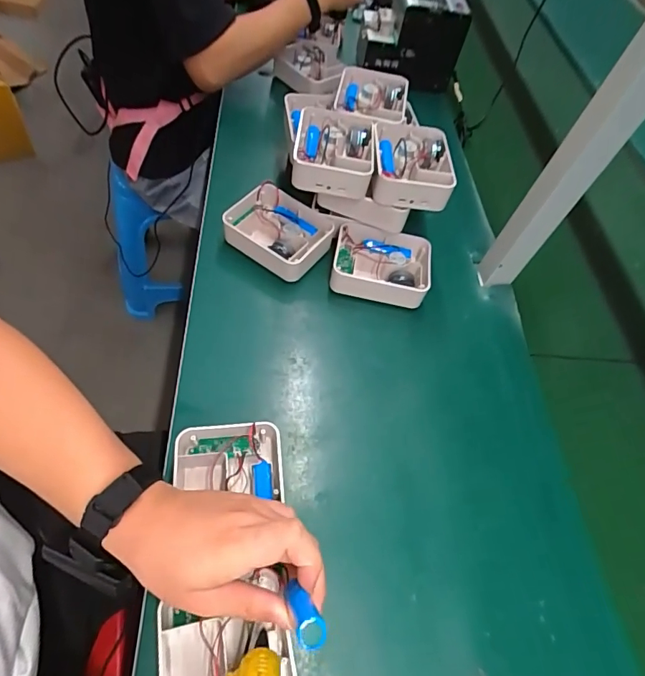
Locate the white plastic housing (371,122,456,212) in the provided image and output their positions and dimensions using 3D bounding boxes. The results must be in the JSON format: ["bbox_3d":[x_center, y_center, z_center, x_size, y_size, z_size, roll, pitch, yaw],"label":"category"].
[{"bbox_3d":[0.119,-0.233,0.600,0.107,0.038,0.134,8,57,-4],"label":"white plastic housing"}]

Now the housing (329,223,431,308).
[{"bbox_3d":[0.079,-0.098,0.614,0.129,0.043,0.105,11,56,-2],"label":"housing"}]

